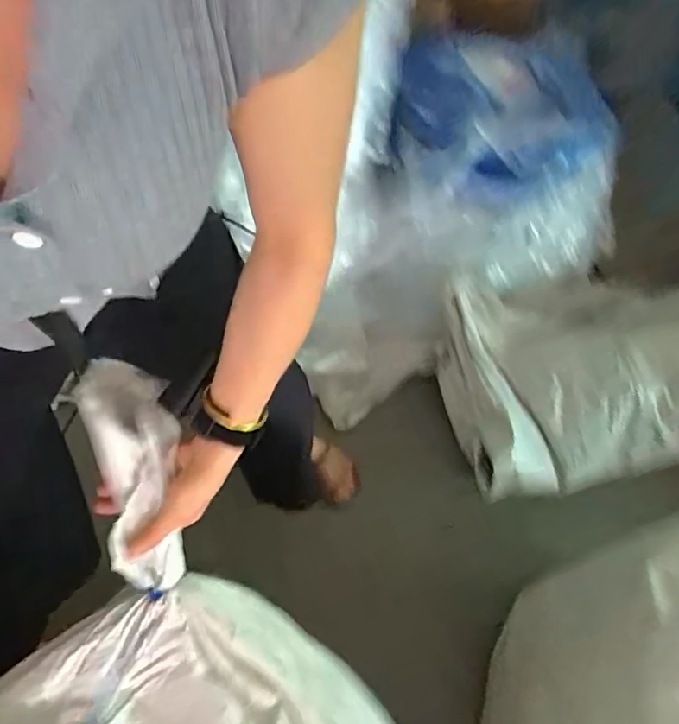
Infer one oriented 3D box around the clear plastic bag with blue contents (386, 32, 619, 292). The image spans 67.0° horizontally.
[{"bbox_3d":[0.364,-0.488,1.208,0.449,0.306,0.523,1,55,-3],"label":"clear plastic bag with blue contents"}]

